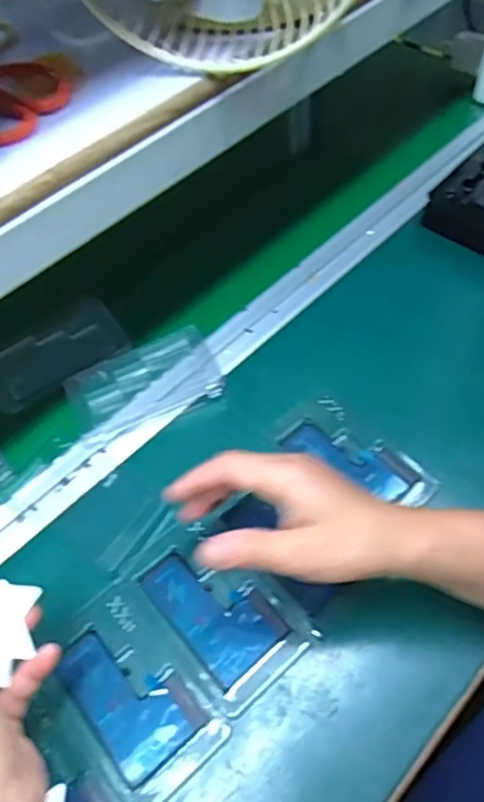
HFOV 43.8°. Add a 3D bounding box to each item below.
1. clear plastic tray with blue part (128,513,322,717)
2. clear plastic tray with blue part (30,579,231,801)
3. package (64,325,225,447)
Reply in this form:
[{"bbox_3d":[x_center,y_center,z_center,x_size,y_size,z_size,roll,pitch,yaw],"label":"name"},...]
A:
[{"bbox_3d":[-0.016,0.141,0.423,0.080,0.006,0.123,-36,64,-19],"label":"clear plastic tray with blue part"},{"bbox_3d":[-0.077,0.193,0.391,0.086,0.006,0.122,-37,64,-20],"label":"clear plastic tray with blue part"},{"bbox_3d":[-0.086,-0.016,0.529,0.129,0.018,0.081,-18,59,-10],"label":"package"}]

